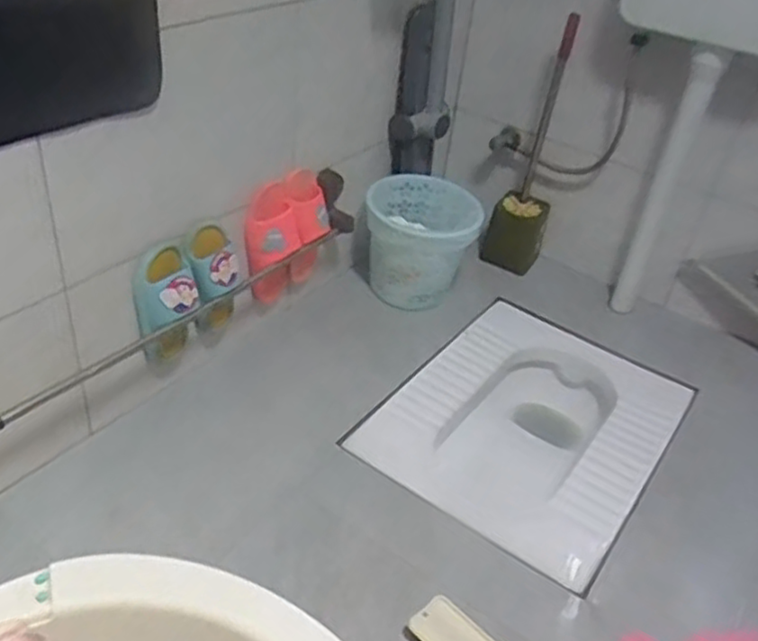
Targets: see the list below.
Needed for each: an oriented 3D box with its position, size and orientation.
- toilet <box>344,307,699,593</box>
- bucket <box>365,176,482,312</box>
[{"bbox_3d":[0.269,0.220,1.324,0.434,0.147,0.566,27,41,26],"label":"toilet"},{"bbox_3d":[0.083,-0.159,1.463,0.219,0.192,0.210,4,36,-3],"label":"bucket"}]

